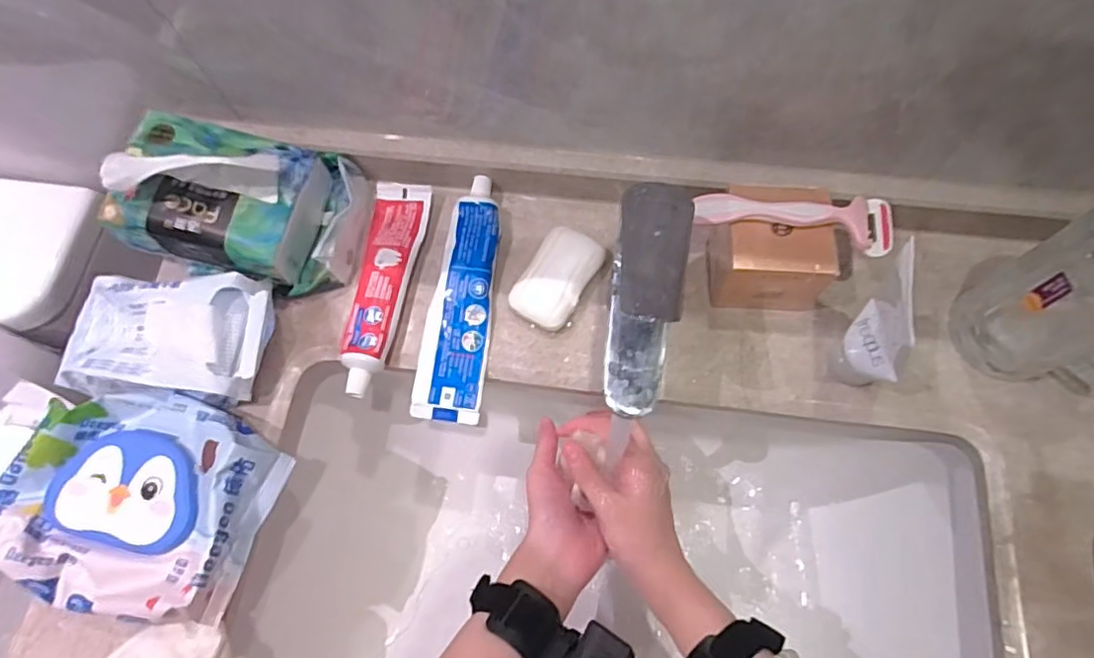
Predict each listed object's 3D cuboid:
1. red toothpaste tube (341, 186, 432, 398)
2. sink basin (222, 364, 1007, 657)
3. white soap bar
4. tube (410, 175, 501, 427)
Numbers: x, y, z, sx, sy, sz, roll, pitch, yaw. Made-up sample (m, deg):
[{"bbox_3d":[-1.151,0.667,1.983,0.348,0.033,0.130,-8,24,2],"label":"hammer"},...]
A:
[{"bbox_3d":[-0.129,-0.036,0.472,0.046,0.022,0.177,5,70,5],"label":"red toothpaste tube"},{"bbox_3d":[0.045,0.220,0.481,0.525,0.167,0.344,5,70,5],"label":"sink basin"},{"bbox_3d":[0.008,-0.039,0.468,0.048,0.021,0.079,33,75,14],"label":"white soap bar"},{"bbox_3d":[-0.065,-0.027,0.464,0.051,0.025,0.192,7,70,5],"label":"tube"}]

